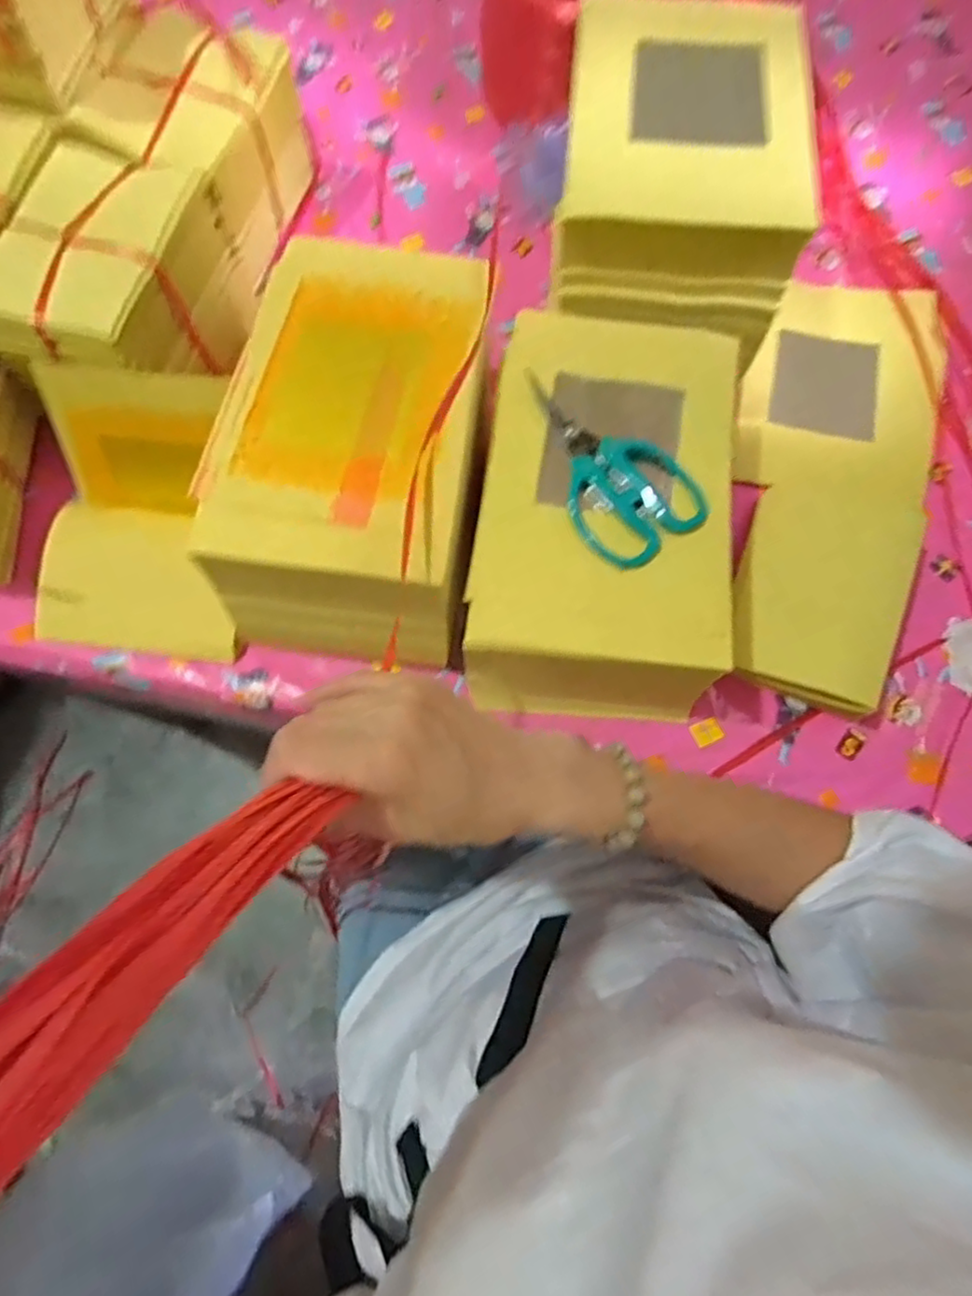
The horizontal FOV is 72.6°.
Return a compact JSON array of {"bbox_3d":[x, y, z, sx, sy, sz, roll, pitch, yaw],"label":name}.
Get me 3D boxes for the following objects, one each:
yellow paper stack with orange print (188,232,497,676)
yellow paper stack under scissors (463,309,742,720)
[{"bbox_3d":[-0.087,-0.137,0.479,0.170,0.113,0.268,7,73,1],"label":"yellow paper stack with orange print"},{"bbox_3d":[0.081,-0.089,0.486,0.168,0.113,0.277,7,73,1],"label":"yellow paper stack under scissors"}]

